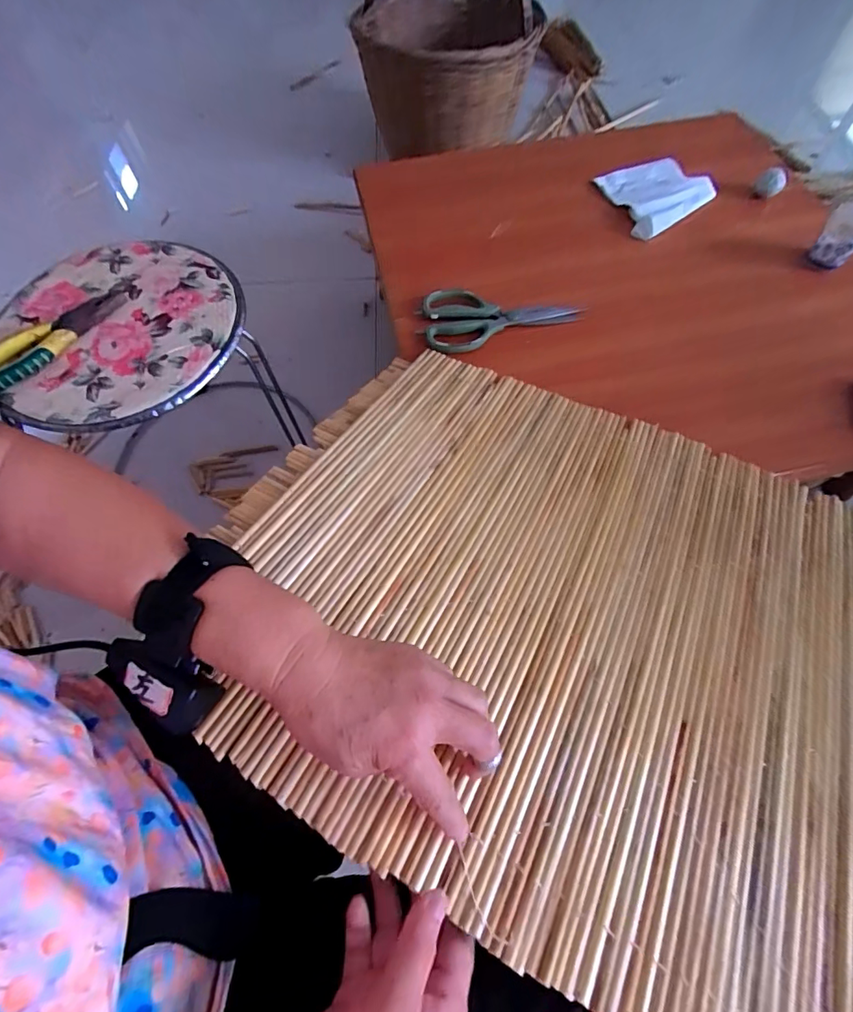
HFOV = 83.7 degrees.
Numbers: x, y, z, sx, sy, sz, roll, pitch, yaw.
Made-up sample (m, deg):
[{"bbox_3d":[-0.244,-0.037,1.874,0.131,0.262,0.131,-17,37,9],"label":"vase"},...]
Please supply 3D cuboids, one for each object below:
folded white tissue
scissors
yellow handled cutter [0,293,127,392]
[{"bbox_3d":[0.344,-0.492,0.736,0.165,0.019,0.149,-33,67,-14],"label":"folded white tissue"},{"bbox_3d":[0.099,-0.250,0.631,0.215,0.021,0.094,-2,63,0],"label":"scissors"},{"bbox_3d":[-0.420,-0.183,0.522,0.051,0.023,0.189,32,68,16],"label":"yellow handled cutter"}]

